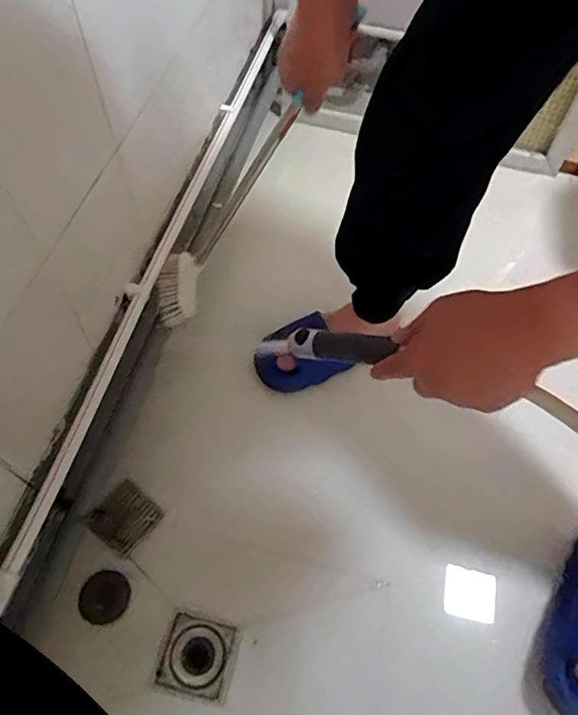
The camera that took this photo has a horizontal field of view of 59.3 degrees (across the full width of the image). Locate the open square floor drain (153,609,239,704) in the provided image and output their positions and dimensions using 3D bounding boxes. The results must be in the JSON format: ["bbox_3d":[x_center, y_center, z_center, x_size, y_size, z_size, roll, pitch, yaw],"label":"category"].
[{"bbox_3d":[-0.128,0.418,0.713,0.097,0.011,0.092,14,59,6],"label":"open square floor drain"}]

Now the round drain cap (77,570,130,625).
[{"bbox_3d":[-0.269,0.348,0.737,0.067,0.008,0.070,31,63,16],"label":"round drain cap"}]

